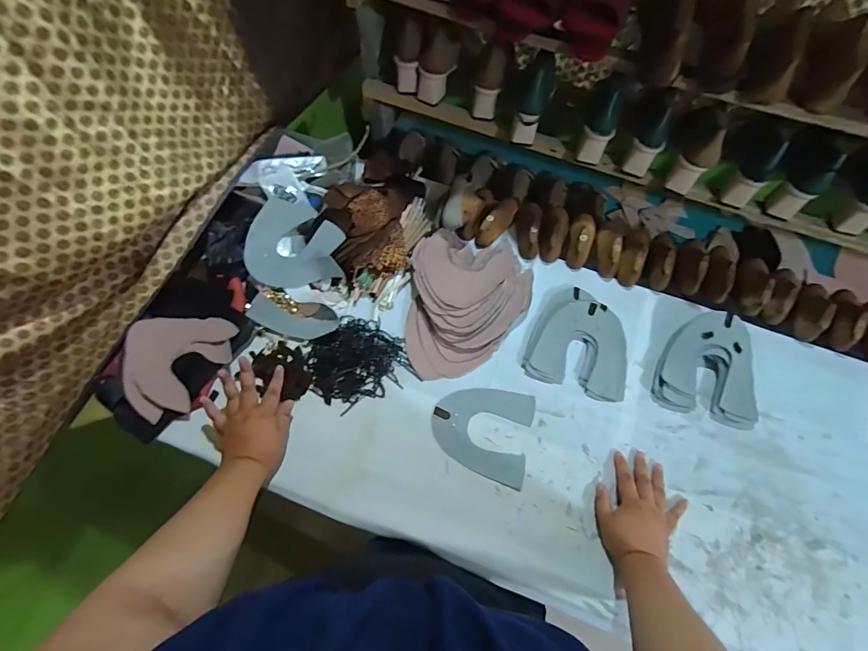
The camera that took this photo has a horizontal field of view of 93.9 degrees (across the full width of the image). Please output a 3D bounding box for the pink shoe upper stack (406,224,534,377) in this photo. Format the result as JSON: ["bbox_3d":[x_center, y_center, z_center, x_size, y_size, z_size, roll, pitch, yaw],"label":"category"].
[{"bbox_3d":[0.069,-0.050,0.754,0.224,0.047,0.293,3,66,1],"label":"pink shoe upper stack"}]

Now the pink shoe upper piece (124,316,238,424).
[{"bbox_3d":[-0.422,0.063,0.678,0.162,0.034,0.175,-11,66,-5],"label":"pink shoe upper piece"}]

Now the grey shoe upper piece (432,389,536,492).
[{"bbox_3d":[0.079,0.172,0.678,0.160,0.004,0.148,15,67,6],"label":"grey shoe upper piece"}]

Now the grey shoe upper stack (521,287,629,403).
[{"bbox_3d":[0.270,0.026,0.742,0.174,0.015,0.194,18,67,7],"label":"grey shoe upper stack"}]

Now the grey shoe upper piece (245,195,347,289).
[{"bbox_3d":[-0.252,-0.164,0.768,0.166,0.055,0.182,2,66,1],"label":"grey shoe upper piece"}]

